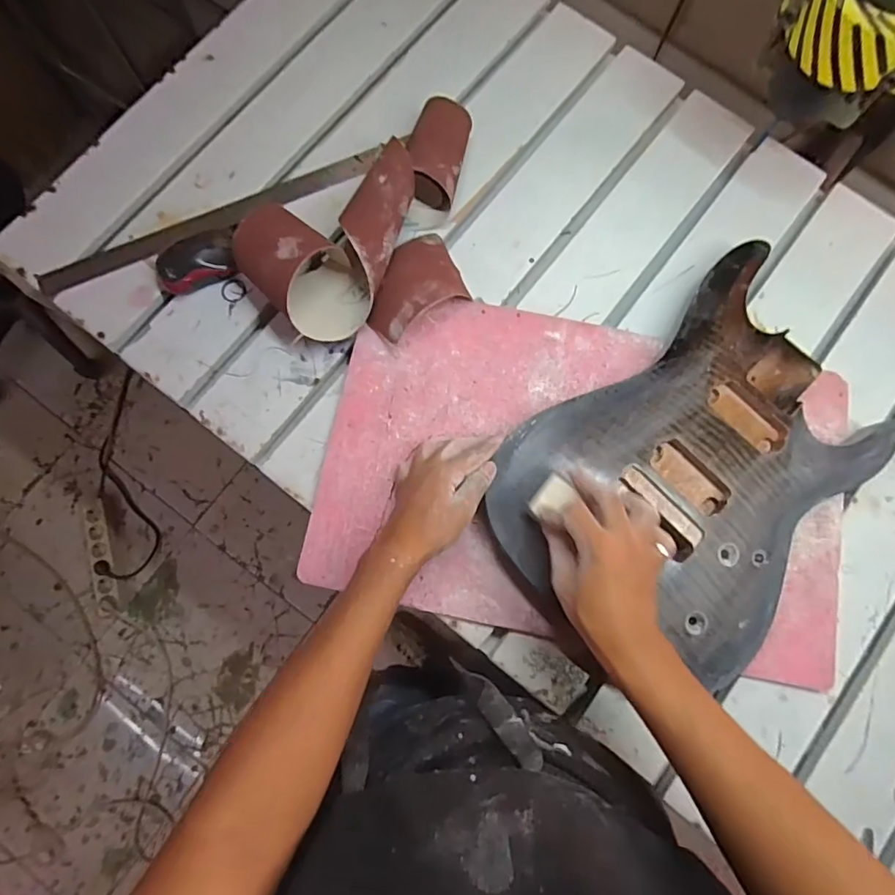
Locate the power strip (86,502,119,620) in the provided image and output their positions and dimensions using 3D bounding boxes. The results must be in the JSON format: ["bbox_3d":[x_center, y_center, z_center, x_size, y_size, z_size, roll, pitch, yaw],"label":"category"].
[{"bbox_3d":[-0.865,0.272,1.309,0.059,0.042,0.290,-14,80,-3],"label":"power strip"}]

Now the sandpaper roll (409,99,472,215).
[{"bbox_3d":[-0.011,-0.335,0.598,0.061,0.063,0.124,11,79,2],"label":"sandpaper roll"}]

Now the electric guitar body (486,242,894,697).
[{"bbox_3d":[0.249,0.027,0.513,0.393,0.040,0.289,-39,82,-7],"label":"electric guitar body"}]

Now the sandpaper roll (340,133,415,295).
[{"bbox_3d":[-0.075,-0.244,0.571,0.058,0.078,0.158,17,80,3],"label":"sandpaper roll"}]

